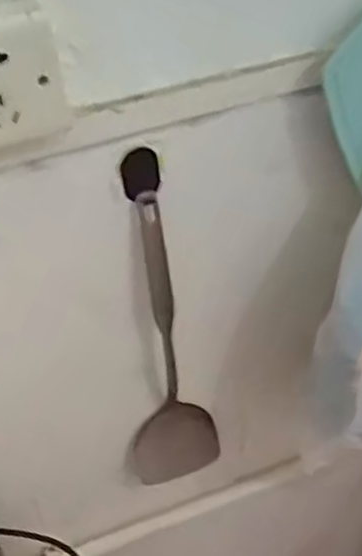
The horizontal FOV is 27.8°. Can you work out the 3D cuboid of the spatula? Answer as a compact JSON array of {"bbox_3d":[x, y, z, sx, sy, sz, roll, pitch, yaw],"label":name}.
[{"bbox_3d":[-0.013,0.061,0.711,0.090,0.416,0.025,-17,43,-15],"label":"spatula"}]

